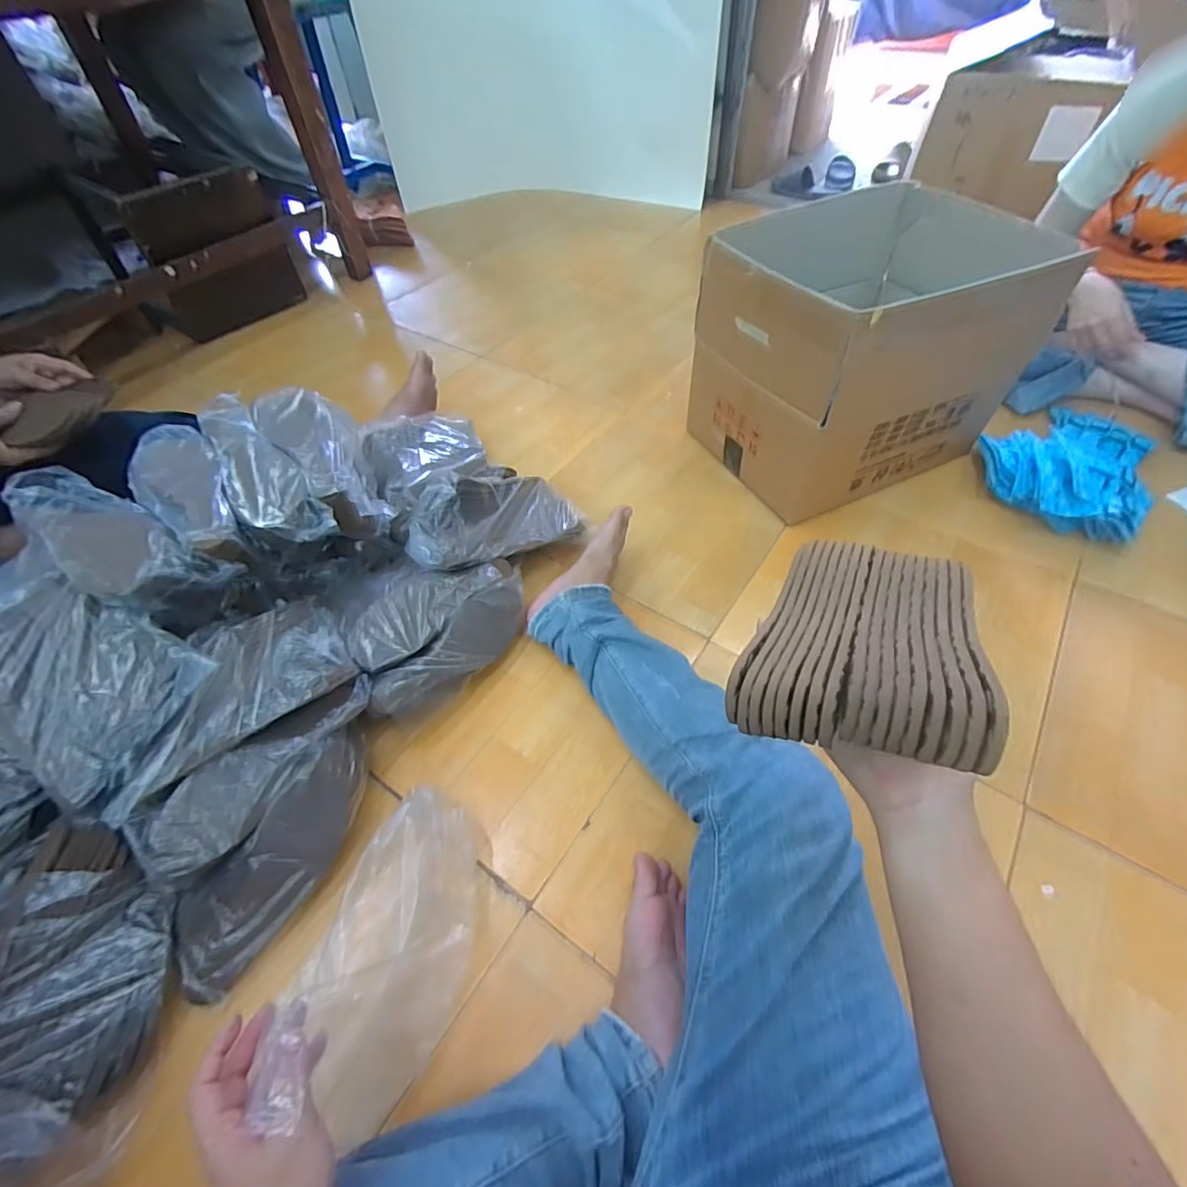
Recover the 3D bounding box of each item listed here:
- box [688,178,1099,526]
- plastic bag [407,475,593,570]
[{"bbox_3d":[0.425,-0.410,0.922,0.444,0.337,0.367,-22,54,-15],"label":"box"},{"bbox_3d":[-0.137,-0.115,0.809,0.276,0.097,0.125,-20,51,-39],"label":"plastic bag"}]

